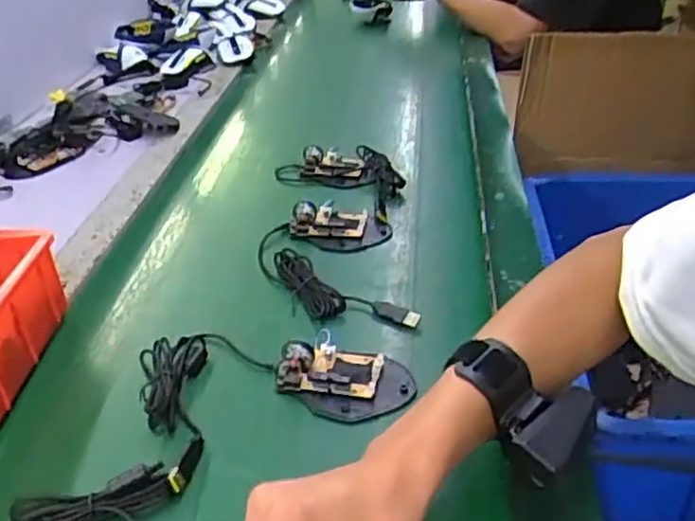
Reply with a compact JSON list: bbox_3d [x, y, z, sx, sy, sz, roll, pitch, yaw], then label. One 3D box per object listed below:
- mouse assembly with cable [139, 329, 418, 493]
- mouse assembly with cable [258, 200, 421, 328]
[{"bbox_3d":[-0.062,0.086,0.552,0.194,0.034,0.154,-15,33,-21],"label":"mouse assembly with cable"},{"bbox_3d":[-0.017,0.002,0.678,0.133,0.031,0.201,-5,31,-5],"label":"mouse assembly with cable"}]

